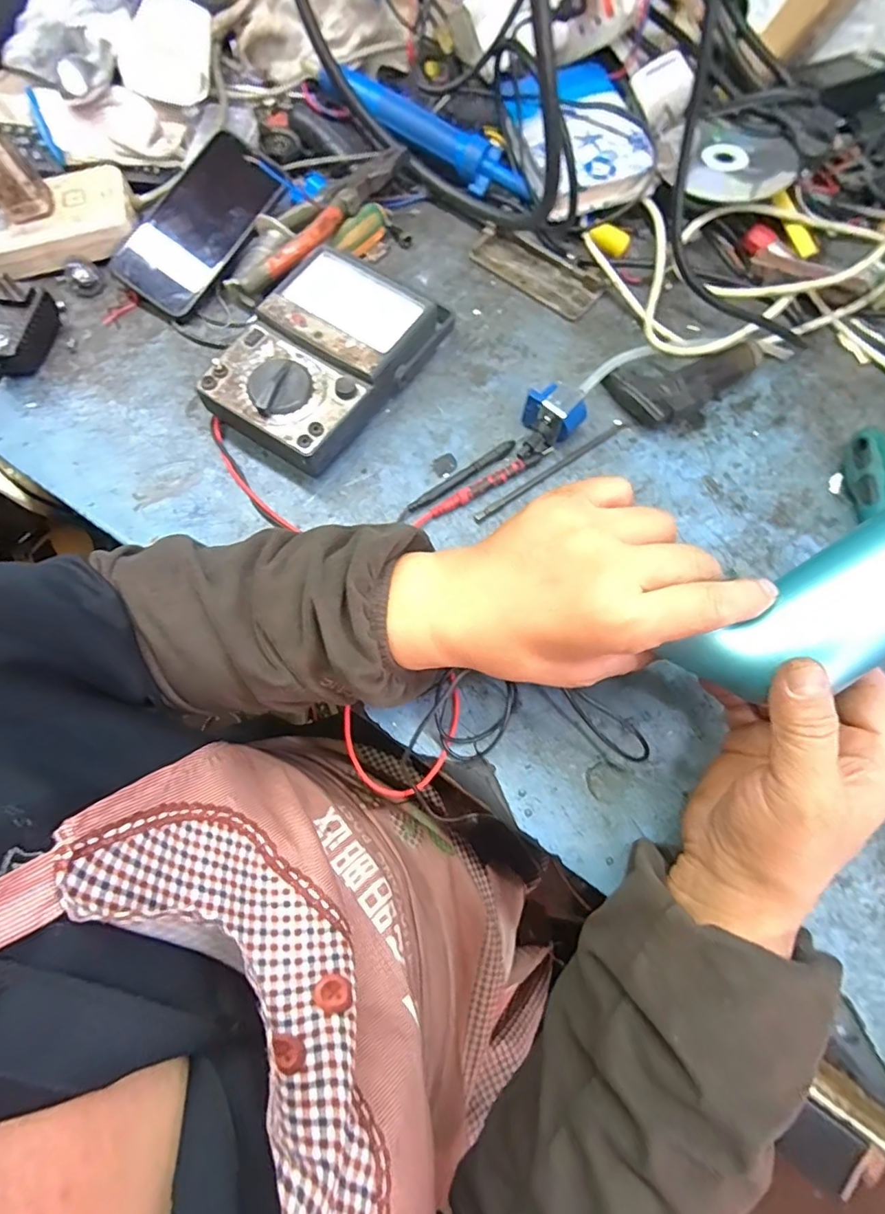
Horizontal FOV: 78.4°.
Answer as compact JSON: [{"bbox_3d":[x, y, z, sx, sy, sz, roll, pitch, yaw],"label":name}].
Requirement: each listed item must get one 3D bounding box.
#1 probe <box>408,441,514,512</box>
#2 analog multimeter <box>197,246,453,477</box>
[{"bbox_3d":[0.016,-0.101,0.419,0.099,0.008,0.011,-35,75,-11],"label":"probe"},{"bbox_3d":[-0.090,-0.195,0.427,0.111,0.051,0.175,31,75,10],"label":"analog multimeter"}]

